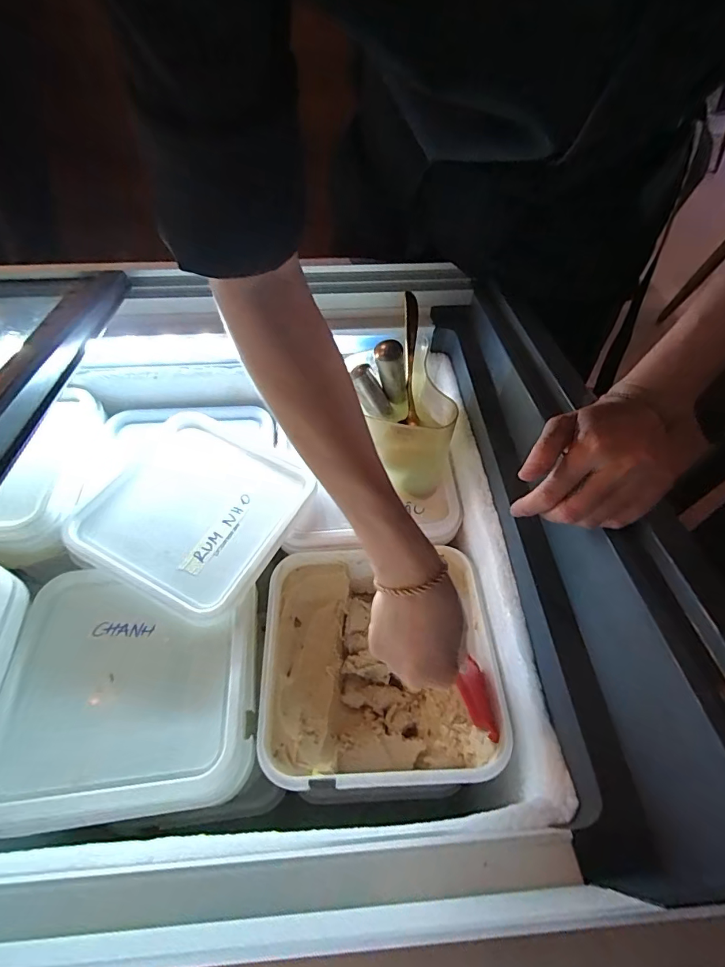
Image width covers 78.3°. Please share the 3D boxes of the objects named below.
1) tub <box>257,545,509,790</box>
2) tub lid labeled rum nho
[{"bbox_3d":[0.012,0.200,0.495,0.232,0.107,0.228,0,54,-2],"label":"tub"},{"bbox_3d":[-0.197,0.025,0.530,0.220,0.021,0.219,24,57,13],"label":"tub lid labeled rum nho"}]

